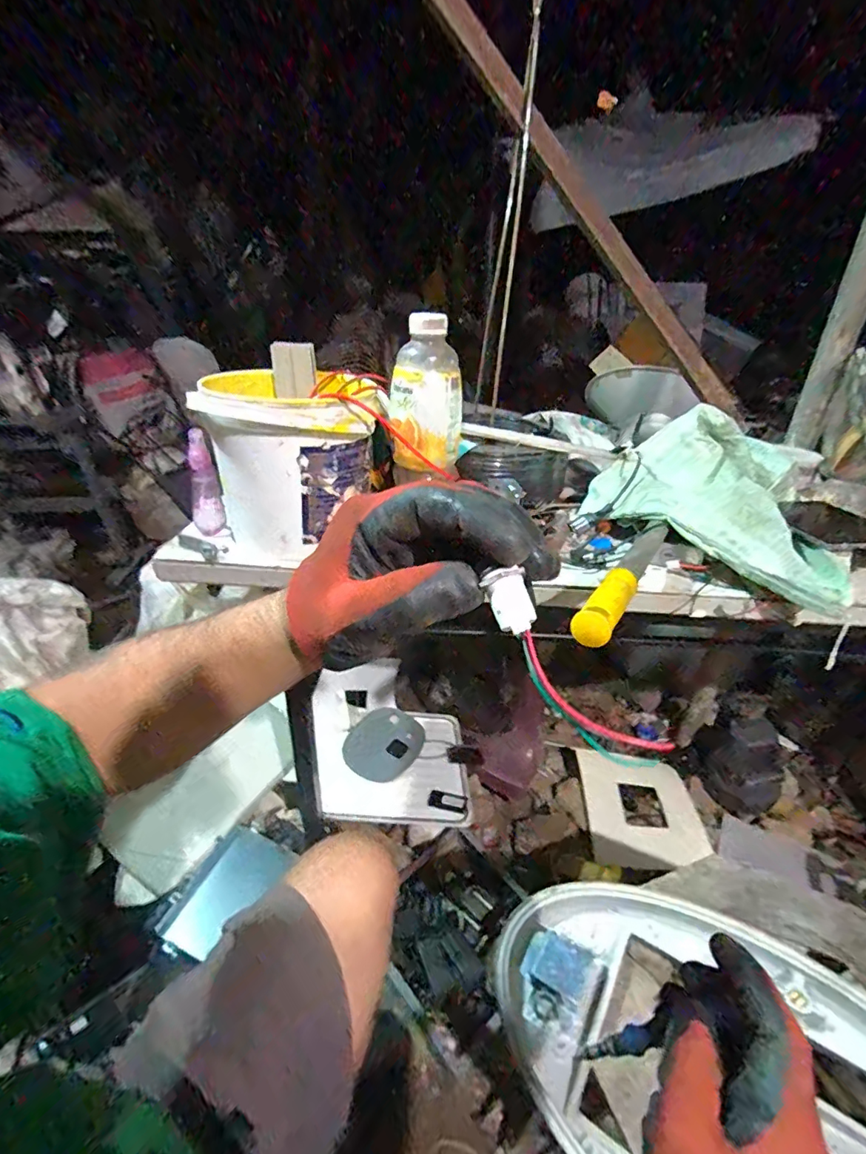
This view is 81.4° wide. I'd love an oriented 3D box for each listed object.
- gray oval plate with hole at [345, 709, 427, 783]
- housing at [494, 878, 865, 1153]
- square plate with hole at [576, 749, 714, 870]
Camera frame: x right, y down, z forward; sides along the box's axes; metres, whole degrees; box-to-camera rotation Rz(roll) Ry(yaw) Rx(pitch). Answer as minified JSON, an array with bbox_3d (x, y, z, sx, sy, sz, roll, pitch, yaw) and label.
[{"bbox_3d":[-0.102,0.361,1.099,0.145,0.014,0.194,36,39,24],"label":"gray oval plate with hole"},{"bbox_3d":[0.346,0.489,0.438,0.610,0.070,0.267,18,34,27],"label":"housing"},{"bbox_3d":[0.450,0.504,1.093,0.240,0.053,0.255,3,30,4],"label":"square plate with hole"}]

